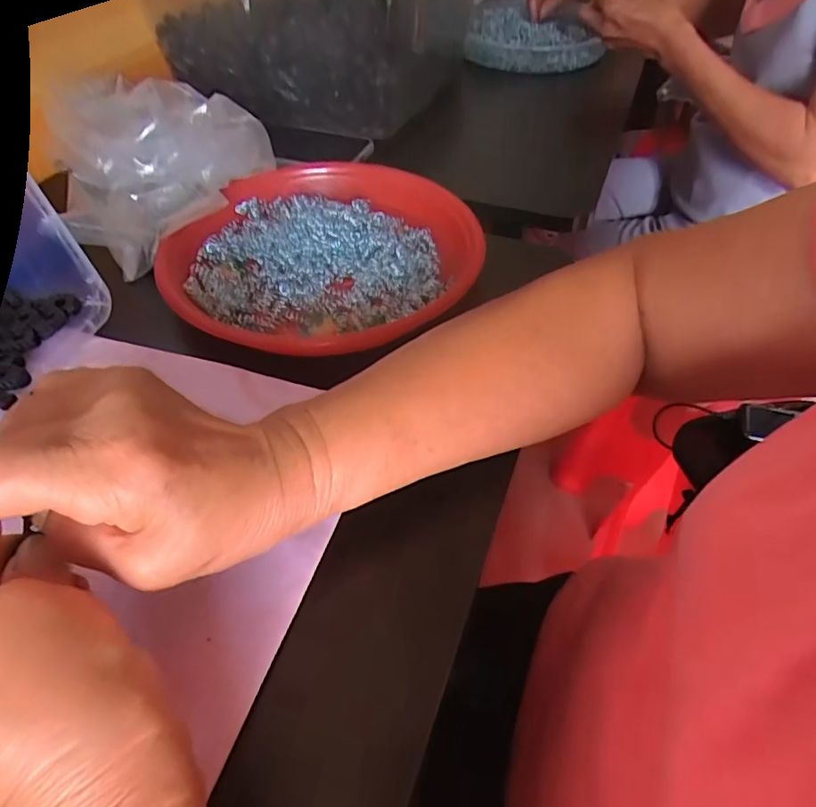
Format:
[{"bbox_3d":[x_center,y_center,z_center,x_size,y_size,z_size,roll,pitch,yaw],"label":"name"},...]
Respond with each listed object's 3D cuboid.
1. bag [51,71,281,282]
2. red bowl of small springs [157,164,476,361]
[{"bbox_3d":[-0.177,-0.176,0.402,0.143,0.113,0.065,-37,57,-28],"label":"bag"},{"bbox_3d":[-0.063,-0.121,0.417,0.230,0.030,0.214,-1,48,1],"label":"red bowl of small springs"}]

